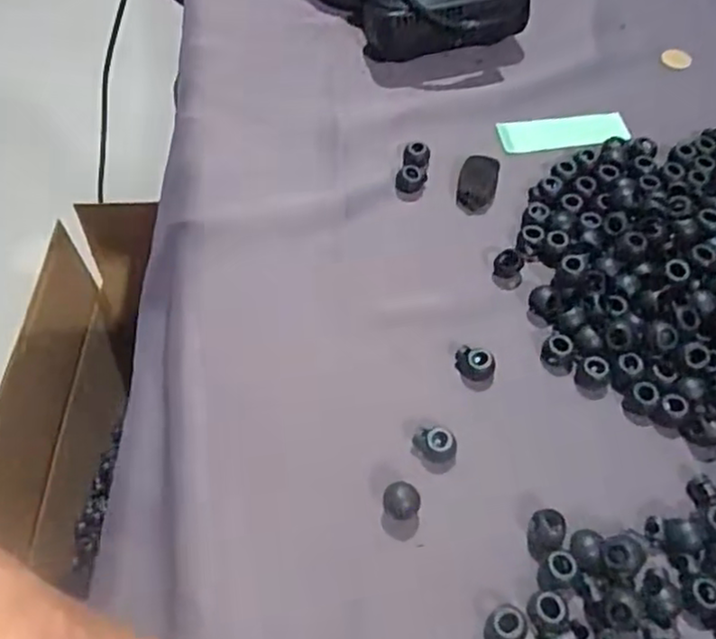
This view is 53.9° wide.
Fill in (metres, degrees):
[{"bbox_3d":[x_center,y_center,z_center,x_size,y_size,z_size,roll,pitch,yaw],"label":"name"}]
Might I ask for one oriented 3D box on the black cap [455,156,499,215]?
[{"bbox_3d":[0.069,-0.078,0.408,0.022,0.010,0.037,11,57,7],"label":"black cap"}]

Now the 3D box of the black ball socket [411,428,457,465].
[{"bbox_3d":[0.034,0.057,0.318,0.020,0.013,0.012,13,57,9],"label":"black ball socket"}]

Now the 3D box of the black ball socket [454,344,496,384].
[{"bbox_3d":[0.056,0.021,0.341,0.020,0.014,0.011,30,61,19],"label":"black ball socket"}]

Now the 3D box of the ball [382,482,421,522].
[{"bbox_3d":[0.019,0.078,0.300,0.016,0.017,0.012,-7,56,-4],"label":"ball"}]

